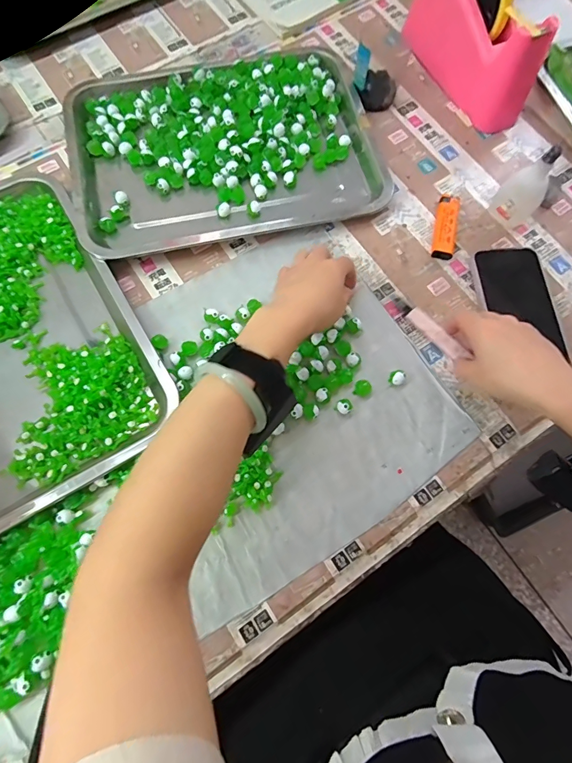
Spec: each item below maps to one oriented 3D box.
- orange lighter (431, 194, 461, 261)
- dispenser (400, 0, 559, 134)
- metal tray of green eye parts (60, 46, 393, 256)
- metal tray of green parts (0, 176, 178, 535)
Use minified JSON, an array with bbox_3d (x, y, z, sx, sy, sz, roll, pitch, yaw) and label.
[{"bbox_3d":[0.184,-0.176,0.459,0.026,0.014,0.084,15,72,3],"label":"orange lighter"},{"bbox_3d":[0.221,-0.413,0.480,0.064,0.116,0.191,-23,74,-9],"label":"dispenser"},{"bbox_3d":[-0.077,-0.294,0.481,0.347,0.024,0.290,-13,73,-6],"label":"metal tray of green eye parts"},{"bbox_3d":[-0.287,-0.038,0.392,0.257,0.026,0.338,-30,76,-11],"label":"metal tray of green parts"}]

